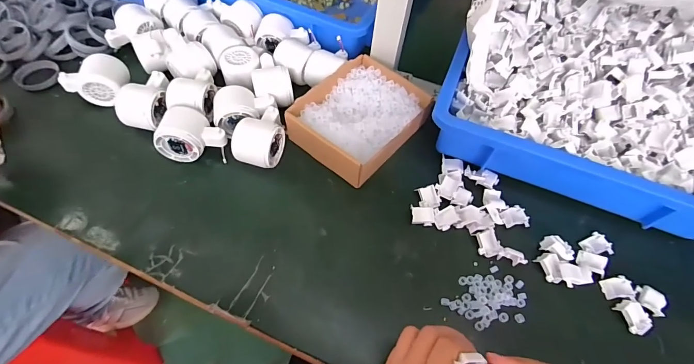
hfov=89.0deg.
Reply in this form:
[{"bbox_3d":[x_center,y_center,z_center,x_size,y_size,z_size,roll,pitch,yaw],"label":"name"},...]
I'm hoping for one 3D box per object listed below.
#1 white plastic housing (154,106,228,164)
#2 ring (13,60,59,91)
[{"bbox_3d":[-0.200,-0.062,0.471,0.085,0.052,0.062,3,58,-2],"label":"white plastic housing"},{"bbox_3d":[-0.476,-0.165,0.539,0.061,0.012,0.060,1,61,-1],"label":"ring"}]

